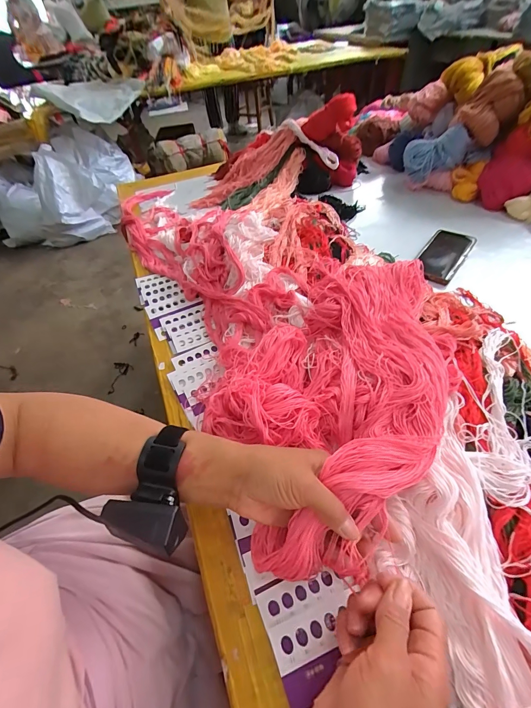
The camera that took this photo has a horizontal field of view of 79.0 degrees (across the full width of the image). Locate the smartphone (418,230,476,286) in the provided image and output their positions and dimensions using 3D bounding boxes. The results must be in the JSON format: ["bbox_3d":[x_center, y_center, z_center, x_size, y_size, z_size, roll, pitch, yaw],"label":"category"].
[{"bbox_3d":[0.339,-0.189,0.614,0.074,0.010,0.173,28,57,27],"label":"smartphone"}]

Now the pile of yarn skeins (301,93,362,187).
[{"bbox_3d":[0.172,-0.529,0.824,0.148,0.187,0.093,0,49,6],"label":"pile of yarn skeins"}]

